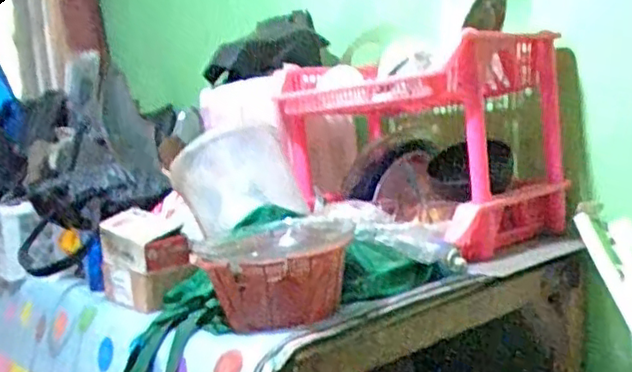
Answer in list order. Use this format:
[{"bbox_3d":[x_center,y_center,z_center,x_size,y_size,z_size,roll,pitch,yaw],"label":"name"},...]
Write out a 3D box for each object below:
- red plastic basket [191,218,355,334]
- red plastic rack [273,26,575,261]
[{"bbox_3d":[-0.045,0.114,0.879,0.186,0.107,0.184,-6,4,0],"label":"red plastic basket"},{"bbox_3d":[0.189,-0.070,1.248,0.333,0.332,0.421,-9,5,-38],"label":"red plastic rack"}]

